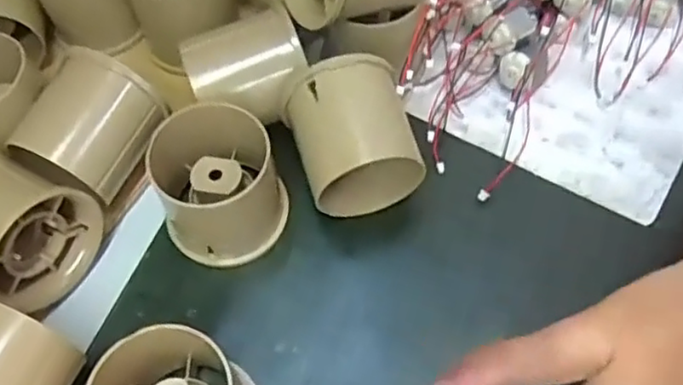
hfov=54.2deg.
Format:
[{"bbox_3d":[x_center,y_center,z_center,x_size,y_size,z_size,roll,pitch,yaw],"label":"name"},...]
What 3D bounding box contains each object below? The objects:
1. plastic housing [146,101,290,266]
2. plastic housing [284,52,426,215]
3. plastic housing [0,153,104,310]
[{"bbox_3d":[-0.053,-0.001,0.292,0.053,0.054,0.049,-2,59,3],"label":"plastic housing"},{"bbox_3d":[0.006,-0.020,0.296,0.049,0.057,0.052,-18,59,-6],"label":"plastic housing"},{"bbox_3d":[-0.141,0.017,0.285,0.060,0.050,0.050,24,64,17],"label":"plastic housing"}]

